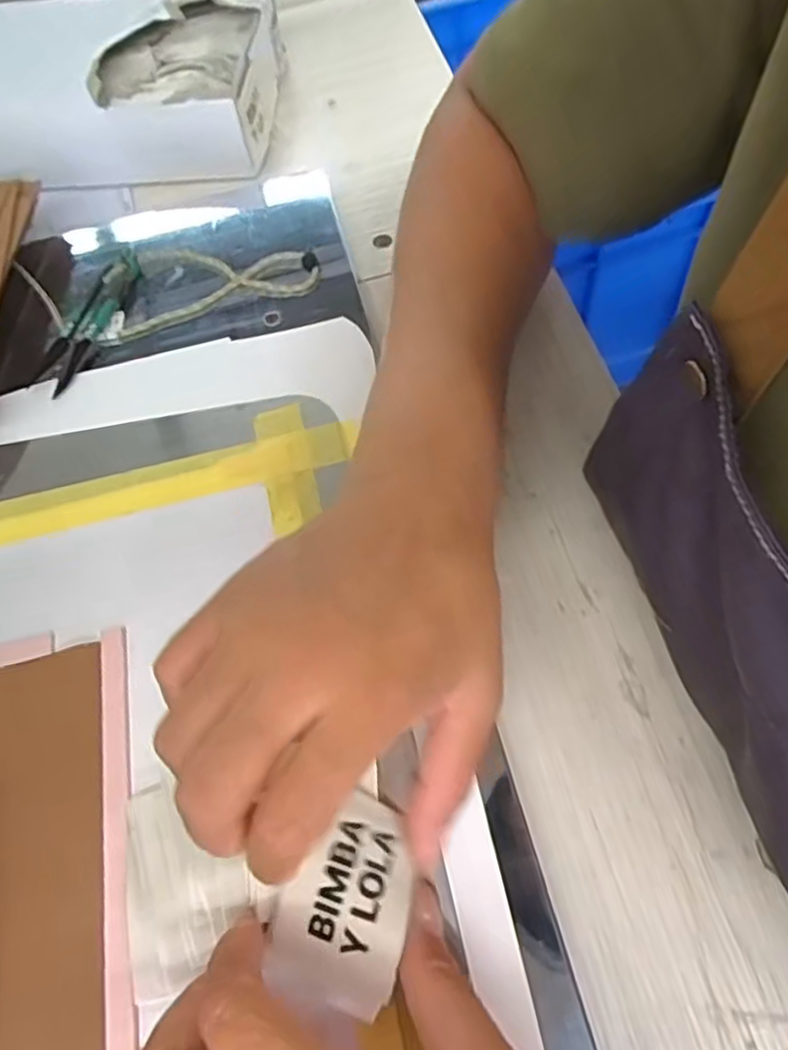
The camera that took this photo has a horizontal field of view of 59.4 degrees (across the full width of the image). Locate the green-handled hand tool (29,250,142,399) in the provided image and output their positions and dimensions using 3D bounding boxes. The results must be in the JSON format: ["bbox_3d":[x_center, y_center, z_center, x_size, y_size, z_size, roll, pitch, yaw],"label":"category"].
[{"bbox_3d":[-0.169,-0.116,0.389,0.031,0.010,0.093,21,66,18],"label":"green-handled hand tool"}]

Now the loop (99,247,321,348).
[{"bbox_3d":[-0.109,-0.145,0.402,0.125,0.010,0.064,-16,60,-1],"label":"loop"}]

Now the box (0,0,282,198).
[{"bbox_3d":[-0.240,-0.321,0.493,0.313,0.045,0.177,1,61,8],"label":"box"}]

